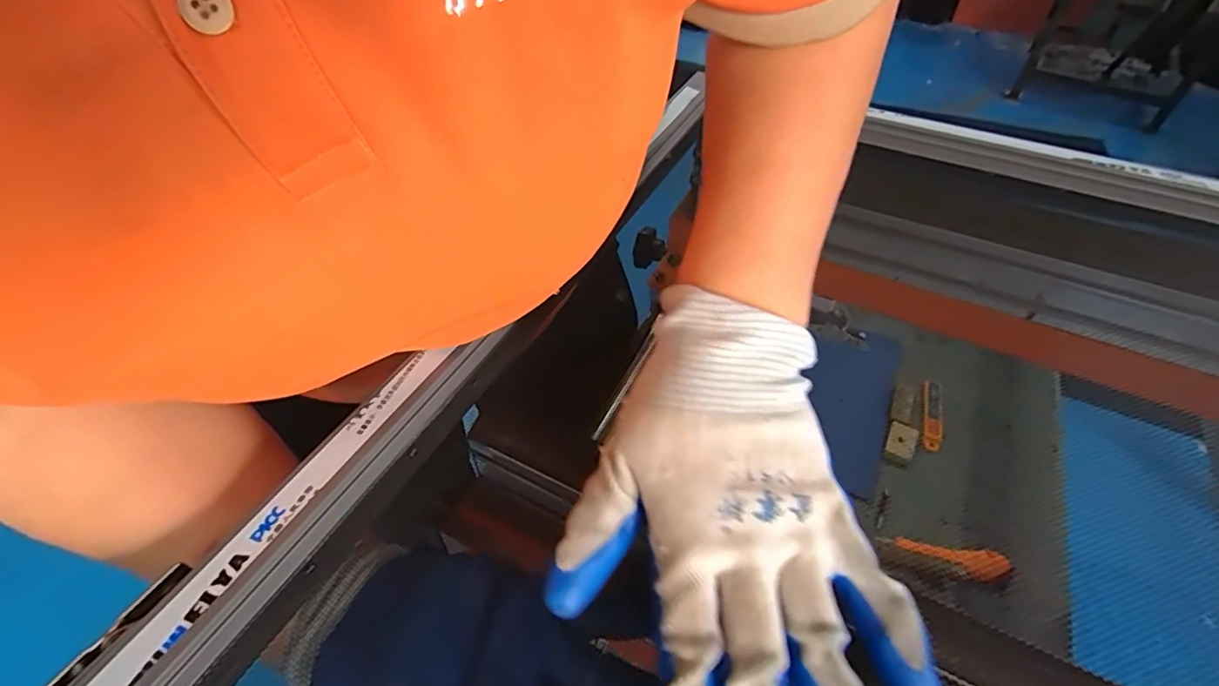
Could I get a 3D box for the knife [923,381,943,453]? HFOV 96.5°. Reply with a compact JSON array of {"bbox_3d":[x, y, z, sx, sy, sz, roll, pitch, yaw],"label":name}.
[{"bbox_3d":[0.490,0.109,0.826,0.024,0.018,0.127,16,51,14],"label":"knife"}]

